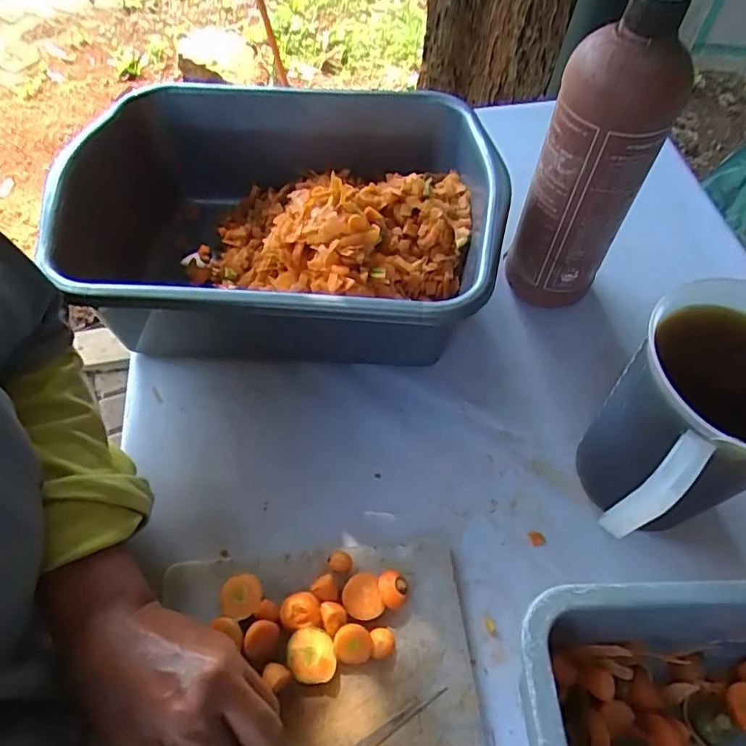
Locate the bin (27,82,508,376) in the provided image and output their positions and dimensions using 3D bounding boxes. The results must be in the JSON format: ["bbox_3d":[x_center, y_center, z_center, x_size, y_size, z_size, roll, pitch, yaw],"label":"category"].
[{"bbox_3d":[-0.060,-0.123,0.488,0.308,0.134,0.270,5,56,-2],"label":"bin"}]

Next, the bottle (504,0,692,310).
[{"bbox_3d":[0.168,-0.153,0.437,0.079,0.258,0.061,20,56,8],"label":"bottle"}]

